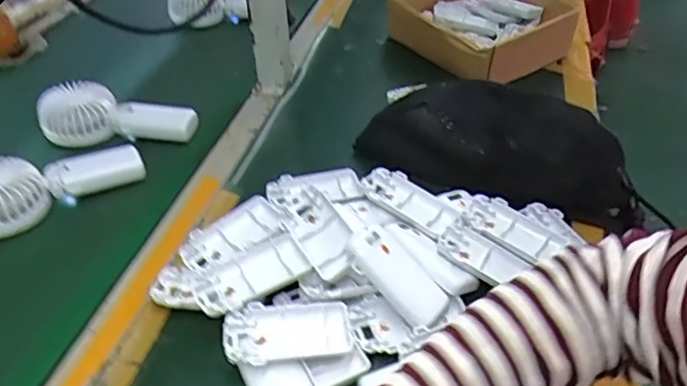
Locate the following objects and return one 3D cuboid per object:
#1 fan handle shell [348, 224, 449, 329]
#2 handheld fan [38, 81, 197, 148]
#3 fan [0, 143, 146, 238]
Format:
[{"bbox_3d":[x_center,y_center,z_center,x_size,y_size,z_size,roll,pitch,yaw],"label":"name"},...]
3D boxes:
[{"bbox_3d":[0.045,0.066,0.469,0.091,0.012,0.041,46,52,2],"label":"fan handle shell"},{"bbox_3d":[-0.265,-0.096,0.683,0.171,0.051,0.083,6,41,11],"label":"handheld fan"},{"bbox_3d":[-0.306,-0.005,0.601,0.178,0.080,0.062,-29,47,-27],"label":"fan"}]

